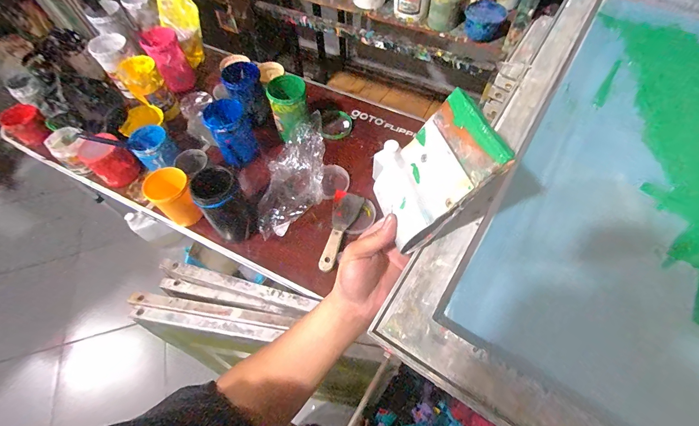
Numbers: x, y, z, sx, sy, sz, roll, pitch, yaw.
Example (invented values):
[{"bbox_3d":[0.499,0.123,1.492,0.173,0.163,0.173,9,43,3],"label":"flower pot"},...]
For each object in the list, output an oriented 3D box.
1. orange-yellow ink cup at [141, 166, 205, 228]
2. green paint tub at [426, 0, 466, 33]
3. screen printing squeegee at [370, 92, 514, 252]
[{"bbox_3d":[-0.380,-0.036,0.707,0.078,0.118,0.080,-1,60,2],"label":"orange-yellow ink cup"},{"bbox_3d":[0.292,-0.625,0.964,0.102,0.114,0.100,14,61,11],"label":"green paint tub"},{"bbox_3d":[0.074,-0.037,0.286,0.023,0.121,0.096,10,53,-38],"label":"screen printing squeegee"}]

